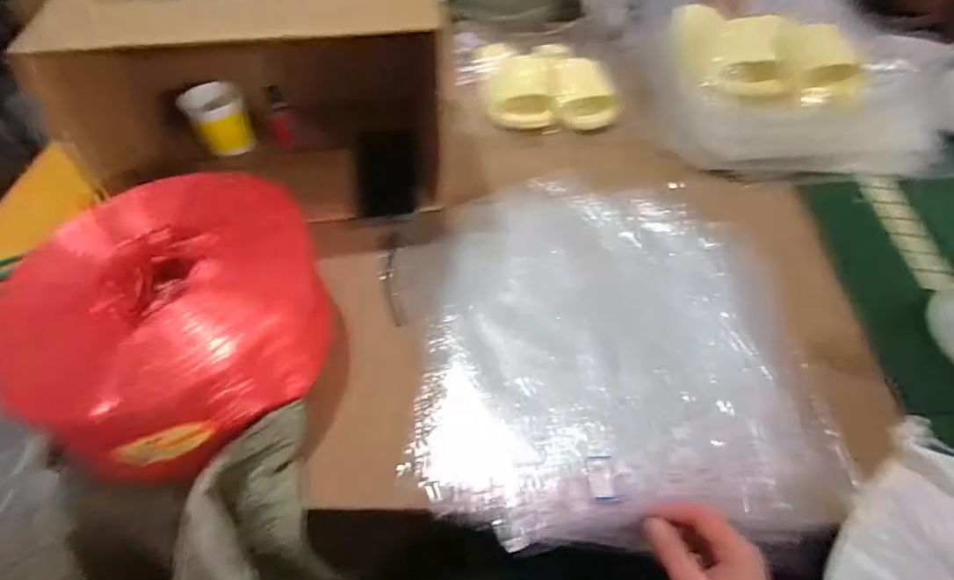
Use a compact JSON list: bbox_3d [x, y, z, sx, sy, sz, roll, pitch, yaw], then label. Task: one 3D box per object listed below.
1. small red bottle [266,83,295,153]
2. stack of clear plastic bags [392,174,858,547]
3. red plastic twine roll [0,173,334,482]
[{"bbox_3d":[-0.291,-0.255,0.781,0.030,0.086,0.034,-13,52,-9],"label":"small red bottle"},{"bbox_3d":[0.143,0.043,0.583,0.413,0.044,0.451,3,47,2],"label":"stack of clear plastic bags"},{"bbox_3d":[-0.292,0.022,0.506,0.245,0.140,0.259,-1,51,1],"label":"red plastic twine roll"}]

